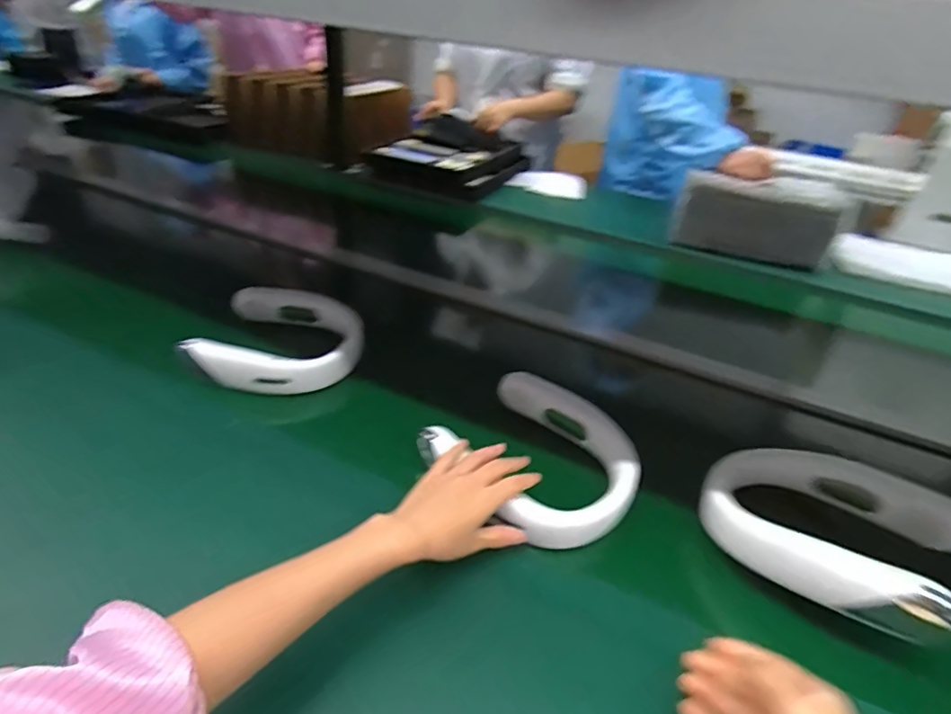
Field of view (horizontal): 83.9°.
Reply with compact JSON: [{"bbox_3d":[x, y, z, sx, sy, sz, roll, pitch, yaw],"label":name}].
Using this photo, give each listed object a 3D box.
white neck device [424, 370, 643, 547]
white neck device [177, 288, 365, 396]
[{"bbox_3d":[0.072,0.100,0.568,0.202,0.042,0.217,29,40,29],"label":"white neck device"},{"bbox_3d":[-0.251,-0.024,0.701,0.193,0.048,0.182,5,35,-3],"label":"white neck device"}]

